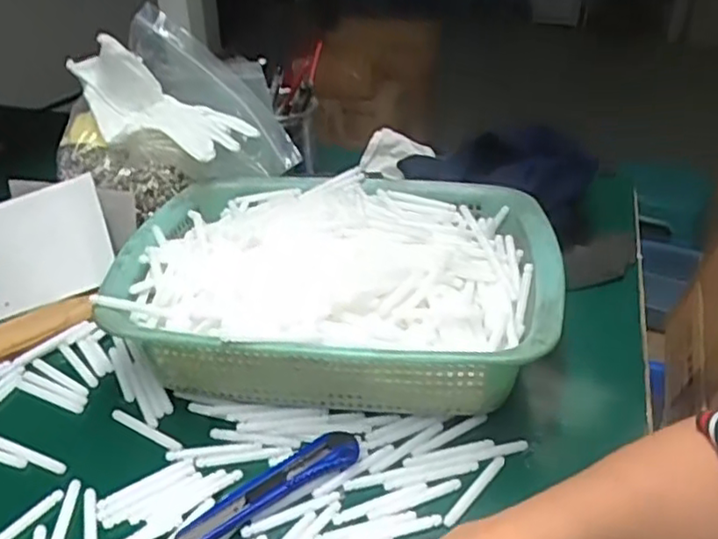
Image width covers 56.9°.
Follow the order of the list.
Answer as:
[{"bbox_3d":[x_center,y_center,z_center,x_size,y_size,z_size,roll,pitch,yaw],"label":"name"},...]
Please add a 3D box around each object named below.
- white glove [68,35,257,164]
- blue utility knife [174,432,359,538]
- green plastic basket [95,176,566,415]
[{"bbox_3d":[-0.182,-0.147,0.571,0.169,0.063,0.090,26,40,15],"label":"white glove"},{"bbox_3d":[-0.060,0.131,0.379,0.137,0.013,0.024,-23,40,-30],"label":"blue utility knife"},{"bbox_3d":[-0.014,0.014,0.488,0.291,0.086,0.215,5,34,7],"label":"green plastic basket"}]

